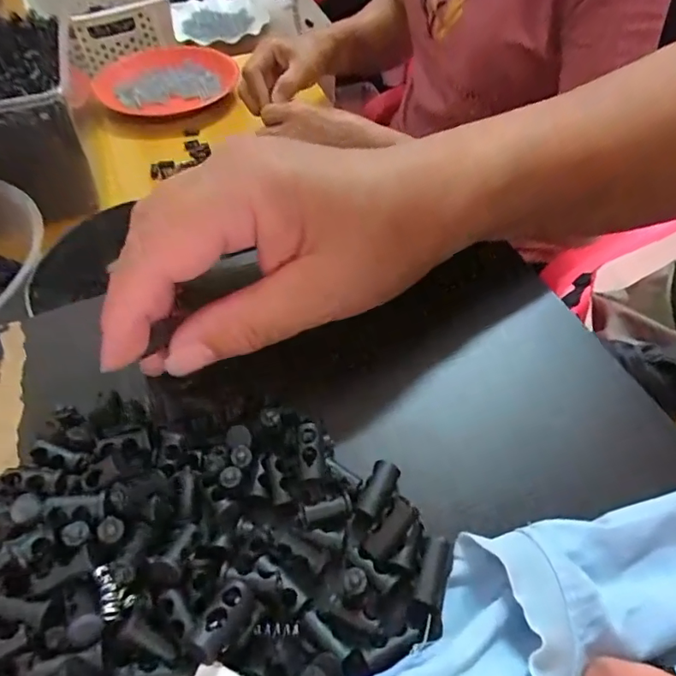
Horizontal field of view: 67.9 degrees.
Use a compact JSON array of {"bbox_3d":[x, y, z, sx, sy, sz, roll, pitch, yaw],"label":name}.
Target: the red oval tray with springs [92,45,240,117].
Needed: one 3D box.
[{"bbox_3d":[-0.251,-0.376,0.722,0.195,0.033,0.220,-7,53,-4],"label":"red oval tray with springs"}]

